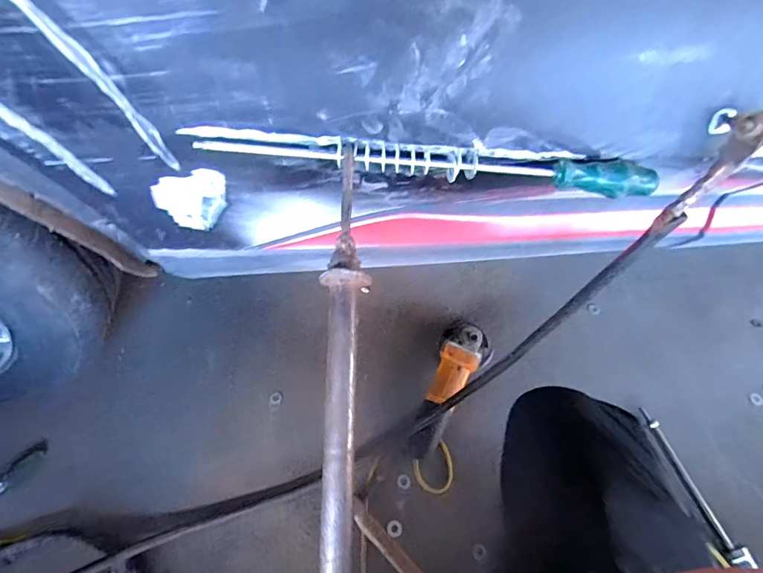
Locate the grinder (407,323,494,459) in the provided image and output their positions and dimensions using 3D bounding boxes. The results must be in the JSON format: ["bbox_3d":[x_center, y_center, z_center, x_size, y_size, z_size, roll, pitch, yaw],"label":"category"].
[{"bbox_3d":[0.125,0.190,0.831,0.103,0.099,0.270,25,74,12],"label":"grinder"}]

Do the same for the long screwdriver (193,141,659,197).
[{"bbox_3d":[0.051,-0.107,0.376,0.383,0.036,0.032,2,58,-2],"label":"long screwdriver"}]

